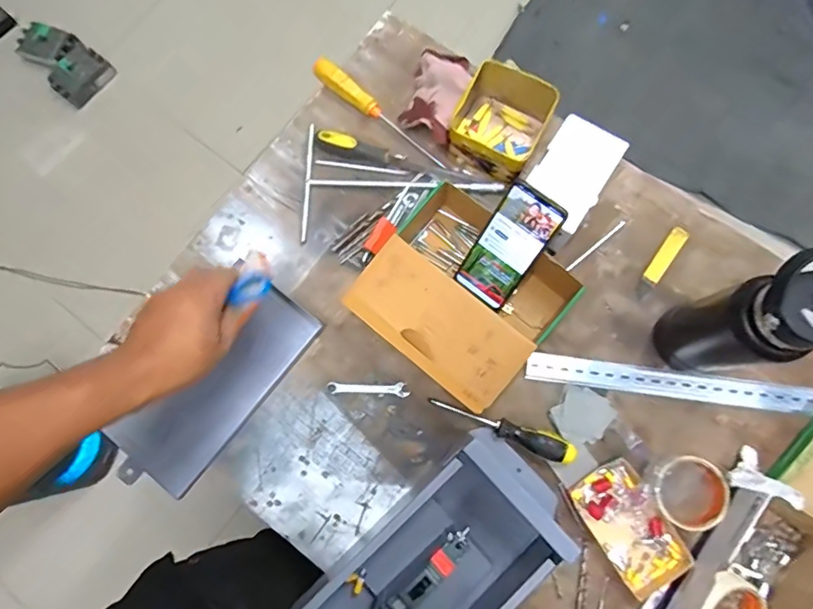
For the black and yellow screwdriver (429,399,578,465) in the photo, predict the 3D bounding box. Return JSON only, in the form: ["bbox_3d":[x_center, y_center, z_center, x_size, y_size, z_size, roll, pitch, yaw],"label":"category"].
[{"bbox_3d":[0.123,0.157,0.653,0.189,0.024,0.030,21,80,6],"label":"black and yellow screwdriver"}]

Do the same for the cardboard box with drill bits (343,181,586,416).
[{"bbox_3d":[0.075,-0.011,0.668,0.227,0.080,0.217,40,82,9],"label":"cardboard box with drill bits"}]

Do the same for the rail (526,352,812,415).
[{"bbox_3d":[0.349,0.102,0.670,0.367,0.010,0.037,7,78,3],"label":"rail"}]

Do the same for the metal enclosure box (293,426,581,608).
[{"bbox_3d":[0.027,0.317,0.591,0.351,0.104,0.157,-43,80,-9],"label":"metal enclosure box"}]

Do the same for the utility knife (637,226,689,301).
[{"bbox_3d":[0.352,-0.057,0.700,0.025,0.009,0.113,34,81,8],"label":"utility knife"}]

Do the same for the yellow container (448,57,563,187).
[{"bbox_3d":[0.124,-0.244,0.697,0.116,0.095,0.117,28,80,7],"label":"yellow container"}]

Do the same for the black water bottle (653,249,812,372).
[{"bbox_3d":[0.365,0.023,0.559,0.072,0.255,0.077,17,79,5],"label":"black water bottle"}]

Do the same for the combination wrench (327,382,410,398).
[{"bbox_3d":[-0.052,0.115,0.685,0.109,0.006,0.020,0,78,2],"label":"combination wrench"}]

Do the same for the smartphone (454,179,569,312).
[{"bbox_3d":[0.130,-0.071,0.648,0.076,0.011,0.159,36,123,8],"label":"smartphone"}]

